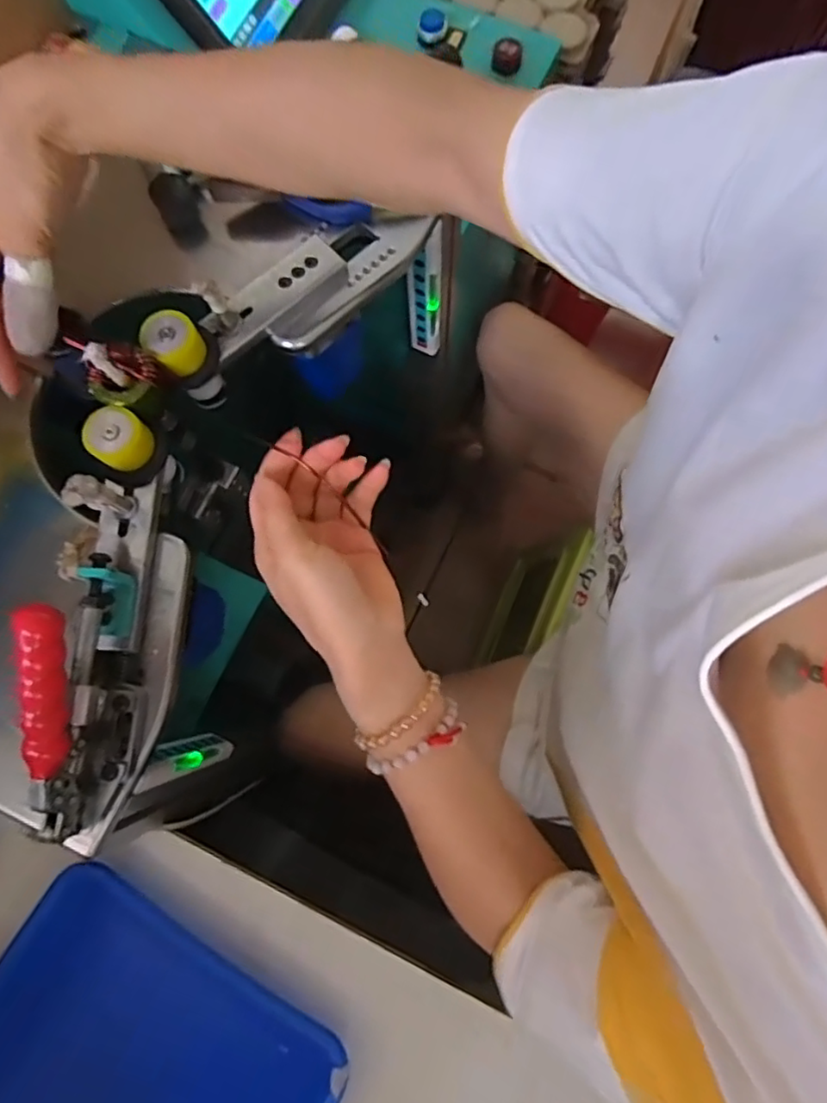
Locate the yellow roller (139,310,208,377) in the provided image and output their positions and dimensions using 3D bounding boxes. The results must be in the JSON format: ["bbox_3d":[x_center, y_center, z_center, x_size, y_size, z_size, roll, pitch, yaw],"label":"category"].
[{"bbox_3d":[-0.160,-0.140,0.400,0.032,0.026,0.032,0,78,1],"label":"yellow roller"}]

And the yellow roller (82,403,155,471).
[{"bbox_3d":[-0.188,-0.072,0.381,0.034,0.023,0.034,0,78,1],"label":"yellow roller"}]

